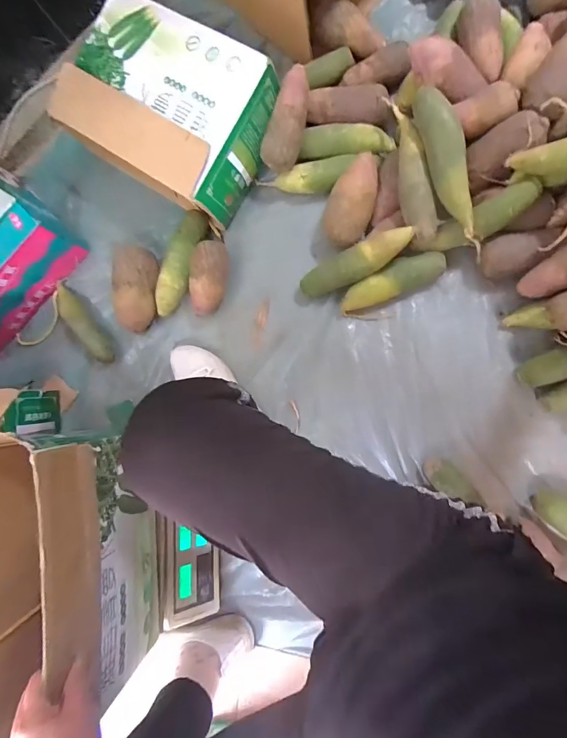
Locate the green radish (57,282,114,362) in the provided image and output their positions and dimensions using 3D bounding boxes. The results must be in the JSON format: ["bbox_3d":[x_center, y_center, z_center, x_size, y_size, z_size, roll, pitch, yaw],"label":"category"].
[{"bbox_3d":[-0.411,-0.095,0.762,0.043,0.036,0.197,-42,82,5],"label":"green radish"}]

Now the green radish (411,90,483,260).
[{"bbox_3d":[0.268,-0.312,0.598,0.050,0.045,0.267,-21,99,8],"label":"green radish"}]

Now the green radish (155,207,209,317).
[{"bbox_3d":[-0.204,-0.212,0.749,0.057,0.048,0.222,20,91,9],"label":"green radish"}]

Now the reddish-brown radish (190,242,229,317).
[{"bbox_3d":[-0.144,-0.172,0.720,0.069,0.061,0.140,11,89,9],"label":"reddish-brown radish"}]

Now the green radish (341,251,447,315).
[{"bbox_3d":[0.198,-0.156,0.686,0.192,0.061,0.057,-23,84,7],"label":"green radish"}]

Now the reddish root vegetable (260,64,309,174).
[{"bbox_3d":[0.004,-0.446,0.664,0.067,0.053,0.164,19,109,9],"label":"reddish root vegetable"}]

